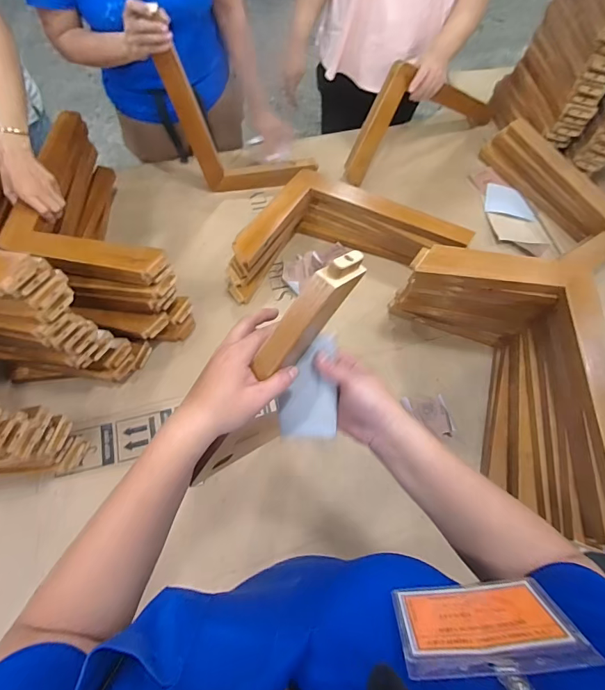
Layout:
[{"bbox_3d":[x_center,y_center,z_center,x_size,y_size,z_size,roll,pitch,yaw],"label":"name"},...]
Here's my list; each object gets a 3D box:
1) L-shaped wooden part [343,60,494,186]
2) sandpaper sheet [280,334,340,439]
[{"bbox_3d":[0.332,-0.638,1.099,0.527,0.256,0.088,-30,68,-13],"label":"L-shaped wooden part"},{"bbox_3d":[0.006,0.046,0.450,0.064,0.007,0.113,2,94,13],"label":"sandpaper sheet"}]

